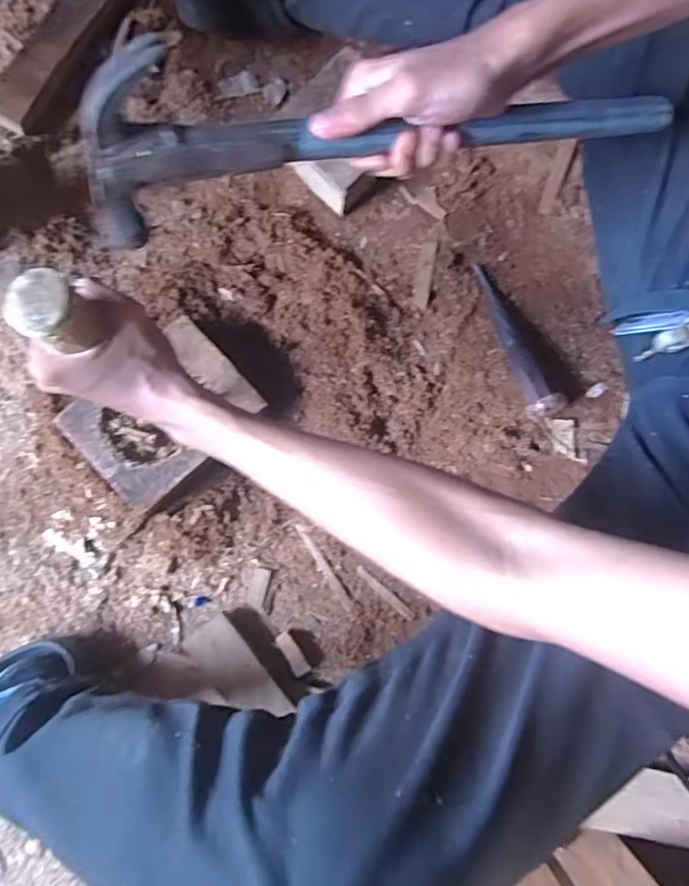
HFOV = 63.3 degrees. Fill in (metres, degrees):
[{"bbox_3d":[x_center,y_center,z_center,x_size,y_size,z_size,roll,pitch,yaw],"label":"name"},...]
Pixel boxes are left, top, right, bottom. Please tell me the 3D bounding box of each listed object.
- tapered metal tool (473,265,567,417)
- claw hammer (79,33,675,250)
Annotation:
[{"bbox_3d":[0.197,-0.122,0.654,0.031,0.026,0.203,-18,67,-2],"label":"tapered metal tool"},{"bbox_3d":[0.039,-0.199,0.358,0.390,0.097,0.049,-11,80,-11],"label":"claw hammer"}]

